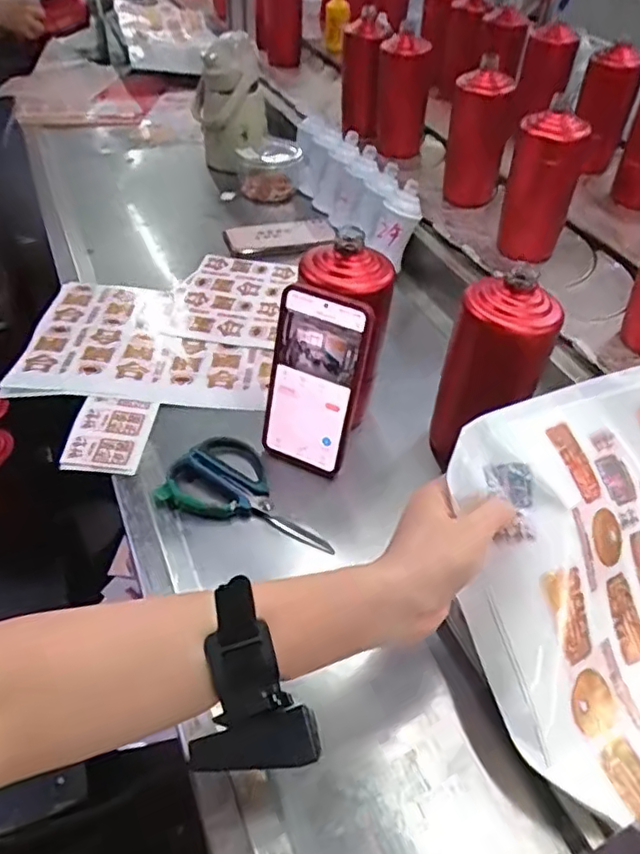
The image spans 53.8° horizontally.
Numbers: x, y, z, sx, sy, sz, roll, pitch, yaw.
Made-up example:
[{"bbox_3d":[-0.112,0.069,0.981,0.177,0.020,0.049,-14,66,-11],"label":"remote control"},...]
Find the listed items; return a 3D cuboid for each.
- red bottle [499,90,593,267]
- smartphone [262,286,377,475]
[{"bbox_3d":[0.289,-0.313,0.821,0.083,0.170,0.086,20,48,18],"label":"red bottle"},{"bbox_3d":[-0.007,-0.038,0.559,0.080,0.164,0.013,22,32,17],"label":"smartphone"}]

